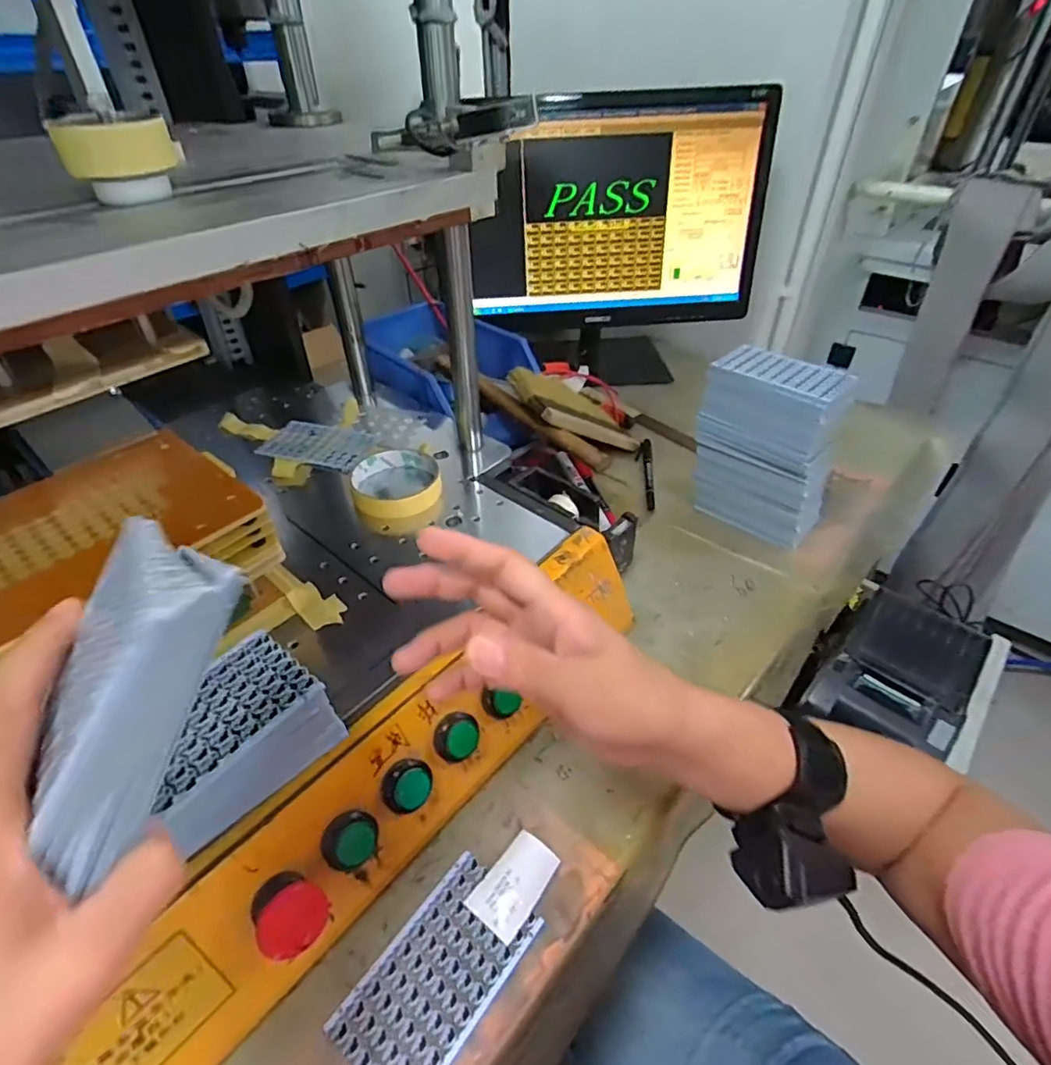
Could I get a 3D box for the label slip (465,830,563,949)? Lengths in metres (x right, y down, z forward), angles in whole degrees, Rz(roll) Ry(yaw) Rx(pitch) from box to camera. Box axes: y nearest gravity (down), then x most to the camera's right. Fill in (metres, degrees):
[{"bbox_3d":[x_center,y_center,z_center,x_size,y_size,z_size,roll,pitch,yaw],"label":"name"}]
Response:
[{"bbox_3d":[-0.007,0.220,0.361,0.035,0.009,0.055,28,48,28],"label":"label slip"}]

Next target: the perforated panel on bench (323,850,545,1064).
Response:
[{"bbox_3d":[-0.050,0.253,0.330,0.065,0.004,0.111,28,49,28],"label":"perforated panel on bench"}]

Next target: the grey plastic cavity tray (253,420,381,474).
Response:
[{"bbox_3d":[-0.212,-0.092,0.592,0.108,0.004,0.070,13,43,14],"label":"grey plastic cavity tray"}]

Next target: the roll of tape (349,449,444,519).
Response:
[{"bbox_3d":[-0.117,-0.046,0.526,0.081,0.016,0.081,0,41,0],"label":"roll of tape"}]

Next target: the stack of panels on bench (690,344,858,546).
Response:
[{"bbox_3d":[0.243,-0.082,0.577,0.065,0.175,0.126,-30,50,-30],"label":"stack of panels on bench"}]

